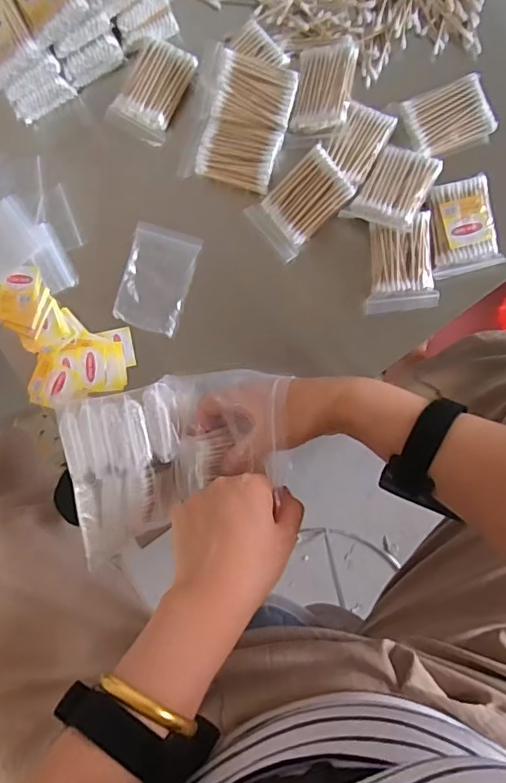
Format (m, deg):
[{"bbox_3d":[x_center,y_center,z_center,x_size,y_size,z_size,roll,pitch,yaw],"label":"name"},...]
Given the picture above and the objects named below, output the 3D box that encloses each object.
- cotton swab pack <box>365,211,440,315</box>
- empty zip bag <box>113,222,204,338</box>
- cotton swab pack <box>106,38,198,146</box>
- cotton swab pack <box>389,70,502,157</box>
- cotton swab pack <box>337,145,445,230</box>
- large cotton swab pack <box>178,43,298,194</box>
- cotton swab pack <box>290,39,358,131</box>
[{"bbox_3d":[0.136,-0.118,0.497,0.064,0.023,0.081,-8,87,5],"label":"cotton swab pack"},{"bbox_3d":[-0.095,-0.110,0.524,0.064,0.008,0.098,18,91,3],"label":"empty zip bag"},{"bbox_3d":[-0.096,-0.293,0.520,0.061,0.025,0.086,34,91,6],"label":"cotton swab pack"},{"bbox_3d":[0.180,-0.255,0.499,0.076,0.016,0.066,-21,86,4],"label":"cotton swab pack"},{"bbox_3d":[0.128,-0.184,0.485,0.059,0.020,0.078,27,90,6],"label":"cotton swab pack"},{"bbox_3d":[-0.013,-0.252,0.500,0.087,0.015,0.111,15,104,0],"label":"large cotton swab pack"},{"bbox_3d":[0.067,-0.285,0.494,0.050,0.014,0.081,10,88,5],"label":"cotton swab pack"}]

